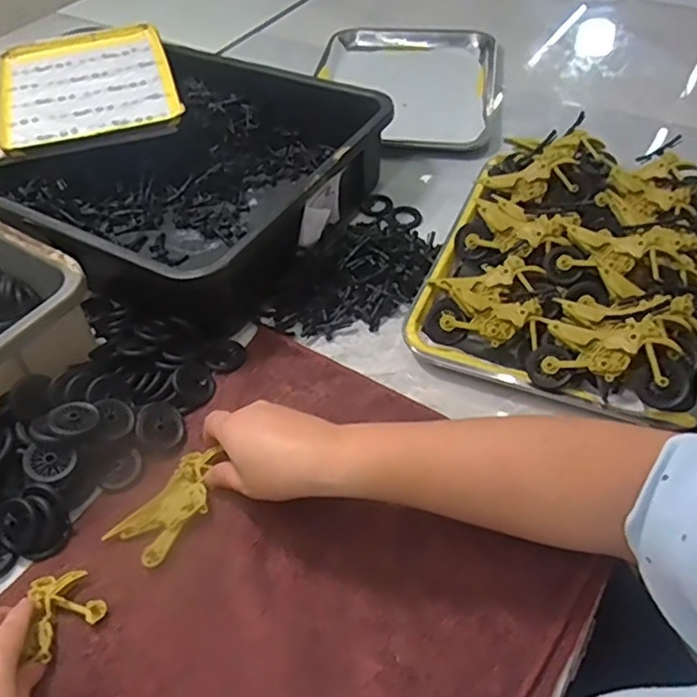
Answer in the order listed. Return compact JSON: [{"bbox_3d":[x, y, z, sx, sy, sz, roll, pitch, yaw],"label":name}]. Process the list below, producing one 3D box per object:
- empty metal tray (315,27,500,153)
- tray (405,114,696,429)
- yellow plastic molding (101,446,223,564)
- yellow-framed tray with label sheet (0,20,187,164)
[{"bbox_3d":[0.086,-0.393,0.911,0.261,0.029,0.401,3,48,7],"label":"empty metal tray"},{"bbox_3d":[0.220,-0.094,0.599,0.246,0.061,0.326,17,51,19],"label":"tray"},{"bbox_3d":[-0.130,0.116,0.470,0.048,0.009,0.095,29,56,27],"label":"yellow plastic molding"},{"bbox_3d":[-0.343,-0.329,0.764,0.242,0.017,0.281,-16,54,-10],"label":"yellow-framed tray with label sheet"}]

